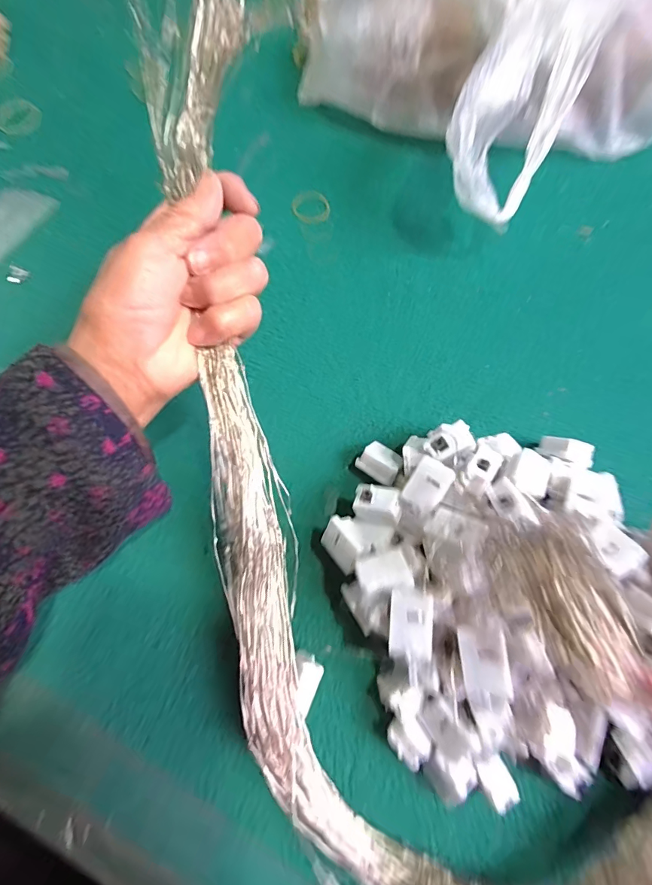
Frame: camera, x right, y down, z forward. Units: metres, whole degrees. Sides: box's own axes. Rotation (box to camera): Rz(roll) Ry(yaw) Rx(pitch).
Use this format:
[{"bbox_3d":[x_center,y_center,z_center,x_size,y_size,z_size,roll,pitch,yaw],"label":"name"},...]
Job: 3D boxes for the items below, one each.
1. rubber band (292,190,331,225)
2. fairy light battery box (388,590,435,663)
[{"bbox_3d":[-0.012,-0.199,0.364,0.032,0.004,0.037,15,72,7],"label":"rubber band"},{"bbox_3d":[0.039,0.084,0.199,0.019,0.007,0.028,6,71,4],"label":"fairy light battery box"}]

